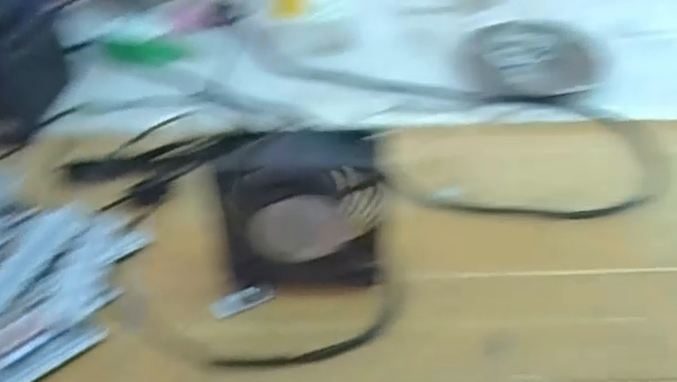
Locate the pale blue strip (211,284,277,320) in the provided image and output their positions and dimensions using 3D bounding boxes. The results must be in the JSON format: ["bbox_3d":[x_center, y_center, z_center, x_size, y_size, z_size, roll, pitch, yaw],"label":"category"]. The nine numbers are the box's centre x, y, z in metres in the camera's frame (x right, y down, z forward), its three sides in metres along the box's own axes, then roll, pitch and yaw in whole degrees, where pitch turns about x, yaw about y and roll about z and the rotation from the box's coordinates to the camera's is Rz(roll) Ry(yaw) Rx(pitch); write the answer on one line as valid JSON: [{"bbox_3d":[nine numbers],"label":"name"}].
[{"bbox_3d":[-0.068,0.079,0.461,0.047,0.004,0.016,-21,62,-14],"label":"pale blue strip"}]

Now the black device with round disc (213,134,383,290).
[{"bbox_3d":[-0.026,0.017,0.448,0.114,0.116,0.044,-3,44,-3],"label":"black device with round disc"}]

